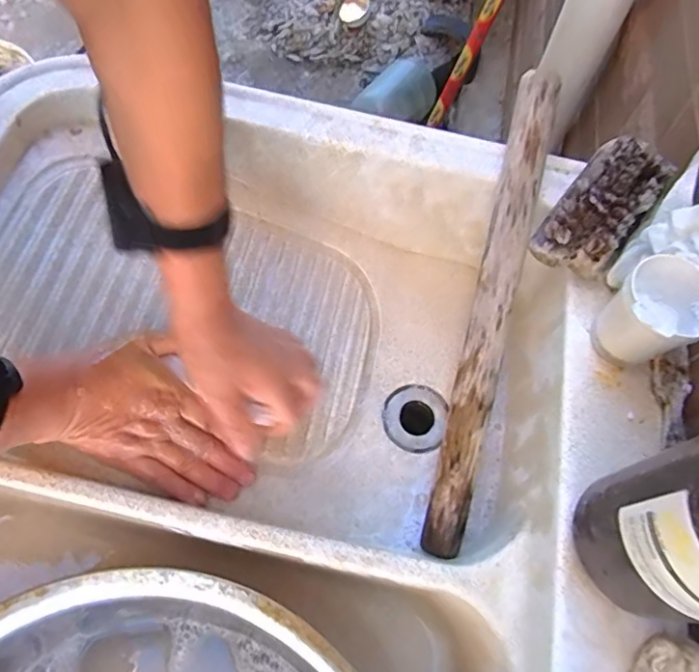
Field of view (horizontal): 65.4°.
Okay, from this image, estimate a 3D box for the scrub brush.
[{"bbox_3d":[0.209,-0.107,0.446,0.063,0.034,0.131,35,67,14],"label":"scrub brush"}]

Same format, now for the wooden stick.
[{"bbox_3d":[0.119,-0.020,0.450,0.038,0.031,0.395,13,86,4],"label":"wooden stick"}]

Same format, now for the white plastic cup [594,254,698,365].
[{"bbox_3d":[0.211,-0.013,0.383,0.055,0.071,0.057,1,64,-2],"label":"white plastic cup"}]

